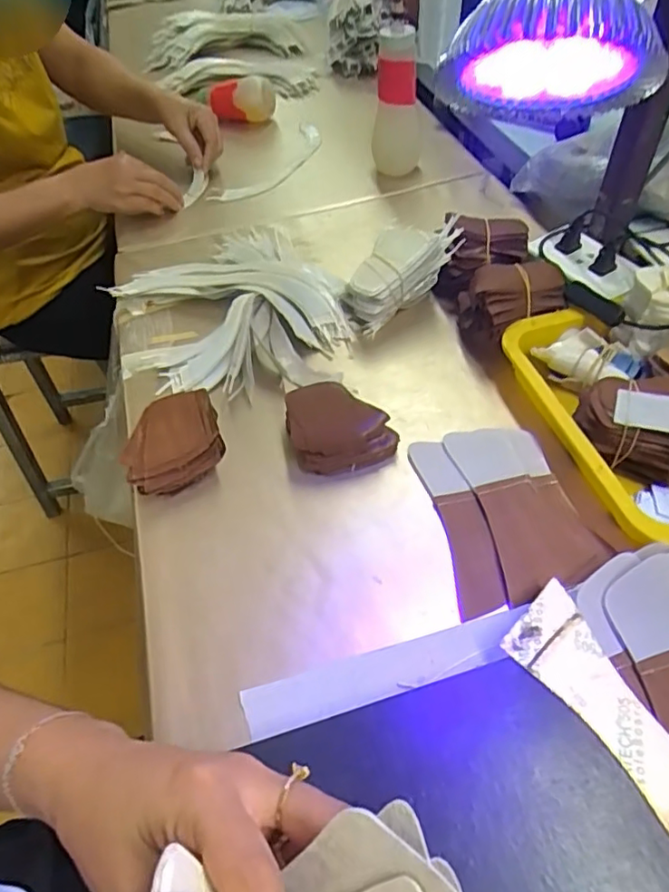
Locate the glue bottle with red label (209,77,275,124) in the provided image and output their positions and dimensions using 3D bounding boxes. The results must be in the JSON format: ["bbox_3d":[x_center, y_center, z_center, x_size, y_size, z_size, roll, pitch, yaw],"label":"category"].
[{"bbox_3d":[-0.157,-0.584,0.980,0.114,0.071,0.066,-7,51,-1],"label":"glue bottle with red label"}]

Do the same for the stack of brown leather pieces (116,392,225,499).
[{"bbox_3d":[-0.143,-0.003,0.513,0.087,0.038,0.092,-22,52,-13],"label":"stack of brown leather pieces"}]

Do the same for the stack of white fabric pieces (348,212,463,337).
[{"bbox_3d":[0.069,-0.184,0.616,0.120,0.085,0.053,-30,54,-18],"label":"stack of white fabric pieces"}]

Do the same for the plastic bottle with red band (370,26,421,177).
[{"bbox_3d":[0.086,-0.474,0.794,0.066,0.180,0.076,1,51,5],"label":"plastic bottle with red band"}]

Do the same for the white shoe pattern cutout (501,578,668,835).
[{"bbox_3d":[0.166,0.162,0.348,0.057,0.004,0.157,-23,52,-13],"label":"white shoe pattern cutout"}]

